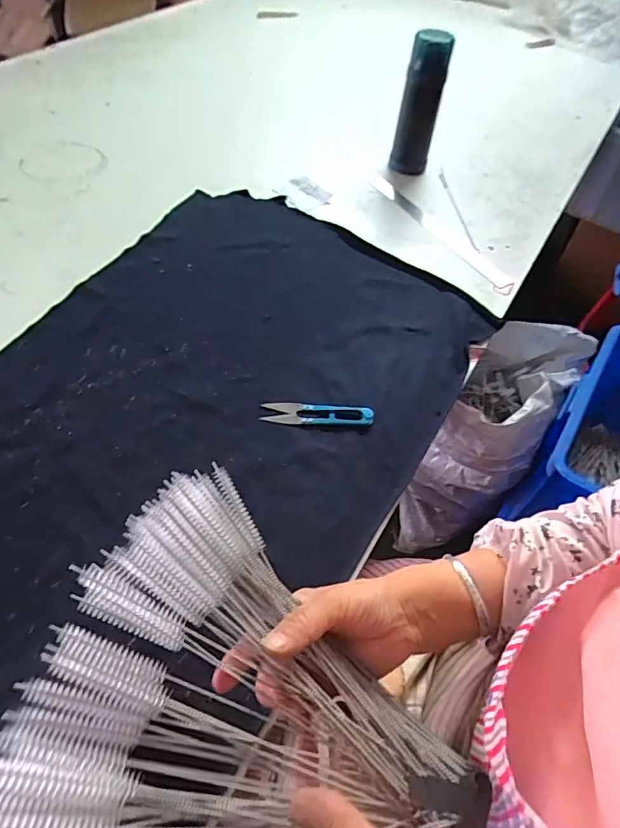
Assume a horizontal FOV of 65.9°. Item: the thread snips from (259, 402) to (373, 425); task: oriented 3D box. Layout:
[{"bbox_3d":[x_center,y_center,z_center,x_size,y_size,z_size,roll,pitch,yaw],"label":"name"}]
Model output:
[{"bbox_3d":[0.009,0.000,0.525,0.120,0.008,0.025,4,54,-1],"label":"thread snips"}]

